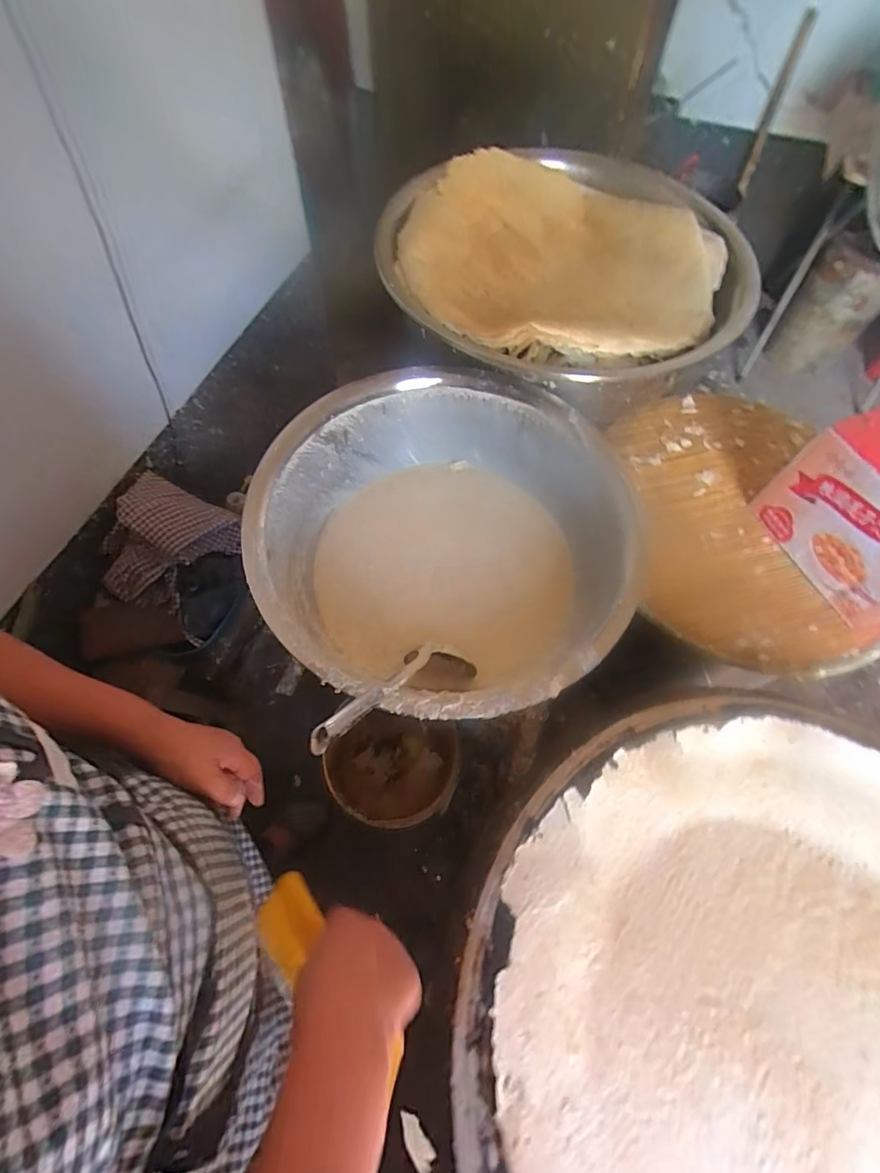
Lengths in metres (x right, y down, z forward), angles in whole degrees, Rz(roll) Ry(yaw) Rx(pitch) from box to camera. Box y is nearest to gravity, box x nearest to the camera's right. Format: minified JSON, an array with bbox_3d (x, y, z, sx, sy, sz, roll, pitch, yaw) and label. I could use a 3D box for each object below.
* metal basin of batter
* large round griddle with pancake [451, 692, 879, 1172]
[{"bbox_3d":[-0.004,-0.059,0.742,0.503,0.177,0.539,1,63,-1],"label":"metal basin of batter"},{"bbox_3d":[0.305,0.402,0.384,0.573,0.040,0.569,1,63,-1],"label":"large round griddle with pancake"}]

